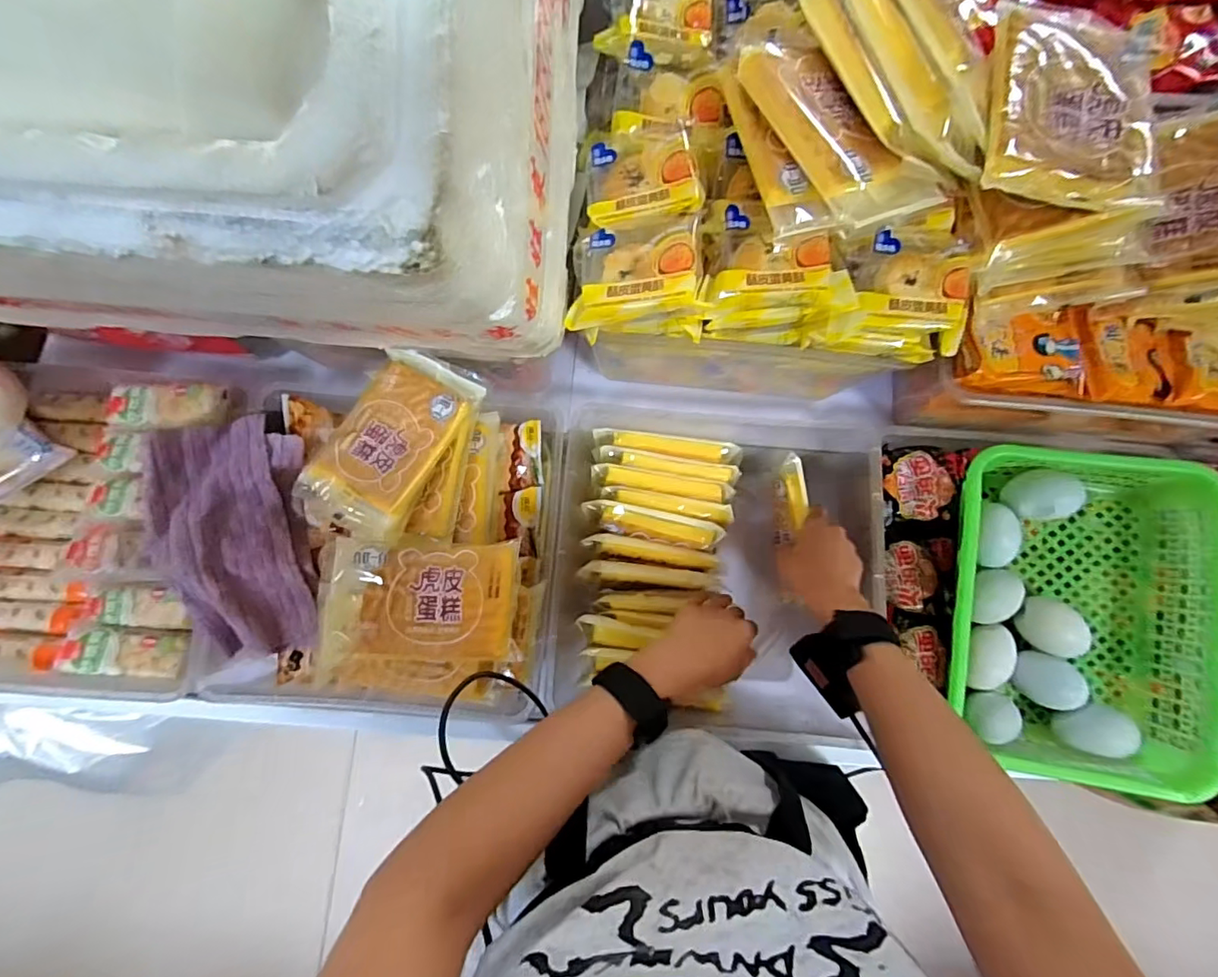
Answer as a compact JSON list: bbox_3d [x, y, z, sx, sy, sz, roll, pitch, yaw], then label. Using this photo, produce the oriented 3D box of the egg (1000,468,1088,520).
[{"bbox_3d":[0.401,0.007,0.504,0.054,0.047,0.046,-6,78,-3],"label":"egg"}]

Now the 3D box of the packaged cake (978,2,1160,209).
[{"bbox_3d":[0.294,-0.246,0.347,0.095,0.015,0.148,12,78,1],"label":"packaged cake"}]

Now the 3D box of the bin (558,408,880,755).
[{"bbox_3d":[0.101,0.072,0.551,0.299,0.083,0.310,5,78,0],"label":"bin"}]

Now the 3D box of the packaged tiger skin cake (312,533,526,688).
[{"bbox_3d":[-0.155,0.097,0.450,0.154,0.029,0.104,1,78,-1],"label":"packaged tiger skin cake"}]

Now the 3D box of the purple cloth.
[{"bbox_3d":[-0.342,0.042,0.501,0.126,0.047,0.219,-10,78,-4],"label":"purple cloth"}]

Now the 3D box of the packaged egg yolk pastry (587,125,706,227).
[{"bbox_3d":[0.025,-0.235,0.409,0.081,0.027,0.081,-1,78,-2],"label":"packaged egg yolk pastry"}]

